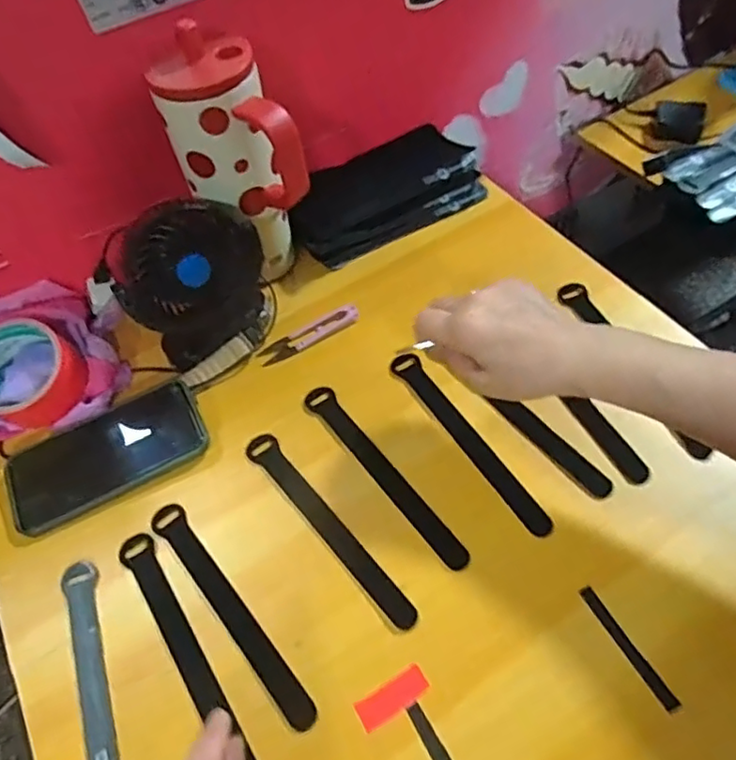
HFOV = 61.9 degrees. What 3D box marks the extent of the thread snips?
[{"bbox_3d":[-0.055,-0.044,0.577,0.098,0.009,0.024,-28,57,-12],"label":"thread snips"}]

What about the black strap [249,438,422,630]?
[{"bbox_3d":[-0.032,0.109,0.470,0.023,0.006,0.195,-37,59,-18],"label":"black strap"}]

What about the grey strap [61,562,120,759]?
[{"bbox_3d":[-0.186,0.214,0.419,0.023,0.005,0.193,-18,52,-16],"label":"grey strap"}]

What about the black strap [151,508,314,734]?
[{"bbox_3d":[-0.102,0.163,0.444,0.022,0.004,0.198,-37,59,-17],"label":"black strap"}]

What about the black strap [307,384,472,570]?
[{"bbox_3d":[0.010,0.071,0.489,0.024,0.004,0.195,-32,58,-15],"label":"black strap"}]

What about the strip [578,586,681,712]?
[{"bbox_3d":[0.169,0.173,0.400,0.010,0.004,0.083,-27,57,-11],"label":"strip"}]

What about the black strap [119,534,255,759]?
[{"bbox_3d":[-0.129,0.186,0.432,0.022,0.004,0.193,-32,57,-17],"label":"black strap"}]

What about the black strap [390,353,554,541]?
[{"bbox_3d":[0.080,0.045,0.499,0.023,0.007,0.193,-29,56,-15],"label":"black strap"}]

